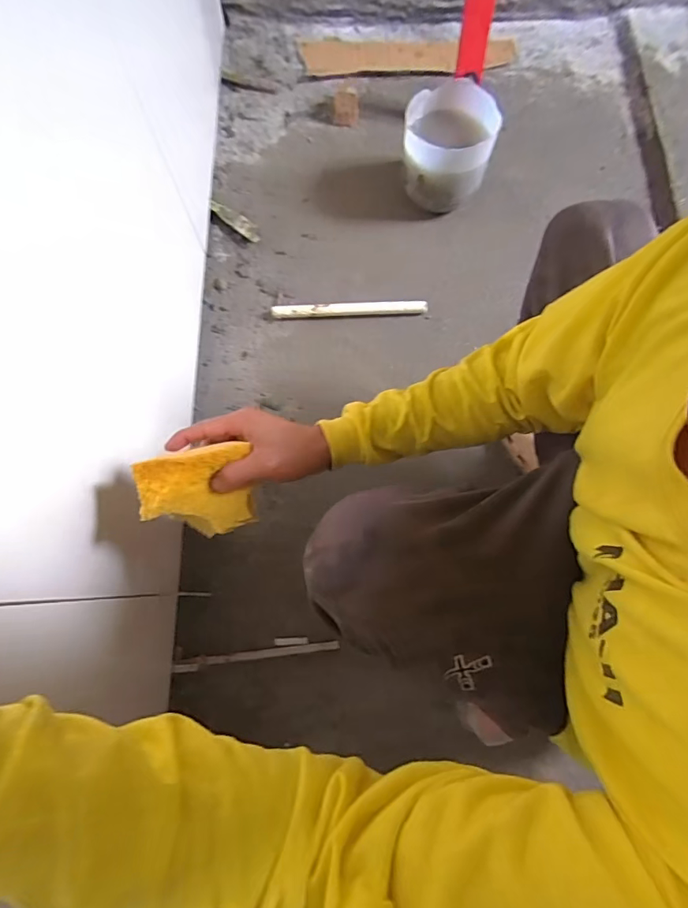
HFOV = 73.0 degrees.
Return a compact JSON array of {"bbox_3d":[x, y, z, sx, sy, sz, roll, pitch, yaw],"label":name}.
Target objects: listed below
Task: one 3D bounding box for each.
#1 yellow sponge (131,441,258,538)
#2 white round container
[{"bbox_3d":[-0.139,0.037,0.437,0.097,0.033,0.083,-14,109,-15],"label":"yellow sponge"},{"bbox_3d":[0.183,-0.557,0.850,0.154,0.151,0.173,12,75,3],"label":"white round container"}]

